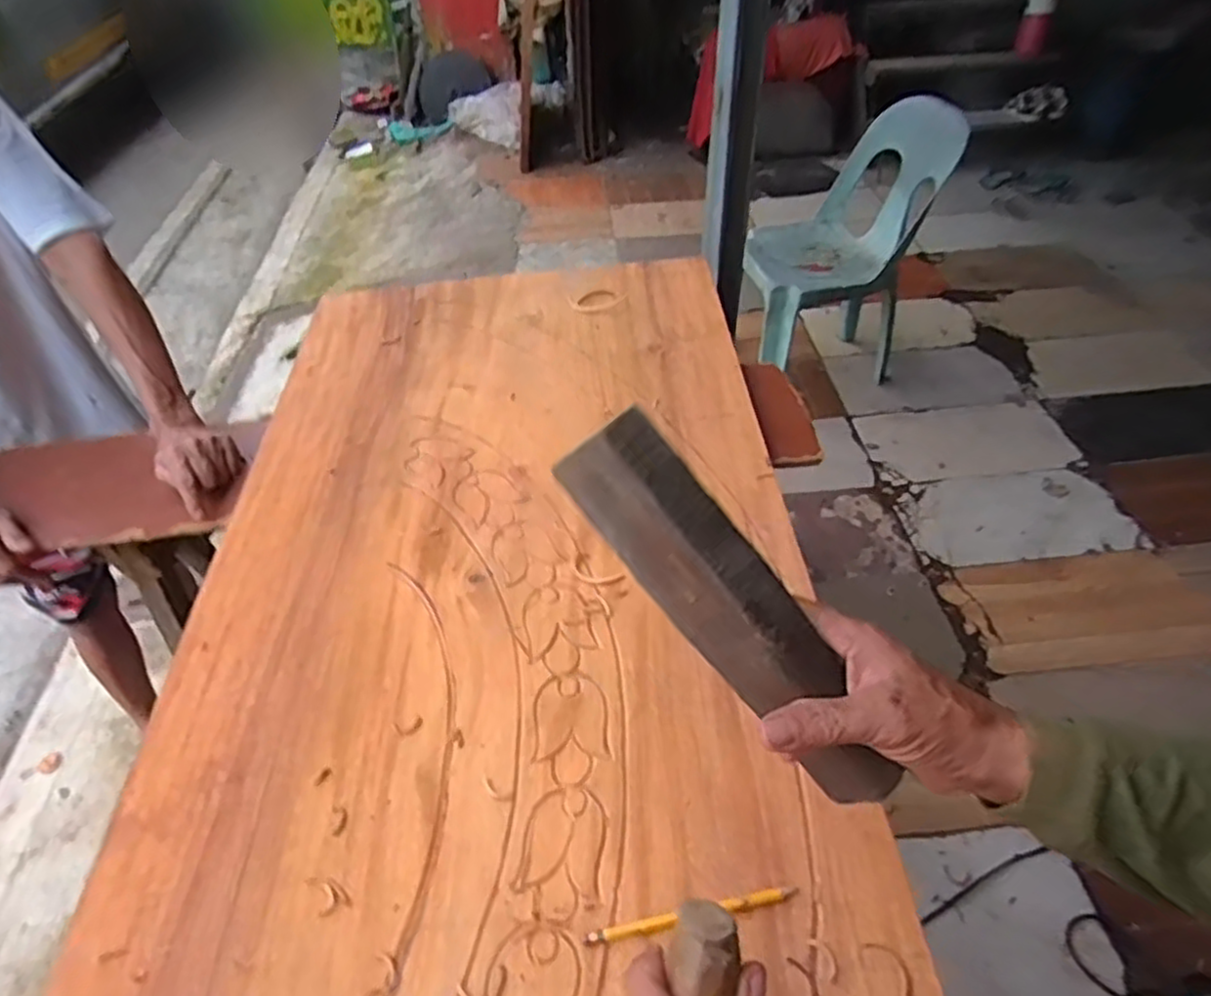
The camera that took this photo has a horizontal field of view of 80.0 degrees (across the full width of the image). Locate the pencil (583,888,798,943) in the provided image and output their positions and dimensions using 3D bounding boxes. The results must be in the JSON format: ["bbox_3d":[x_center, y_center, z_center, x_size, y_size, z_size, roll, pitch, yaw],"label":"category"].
[{"bbox_3d":[0.059,0.281,0.486,0.145,0.010,0.011,-10,45,-4],"label":"pencil"}]

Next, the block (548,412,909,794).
[{"bbox_3d":[0.074,0.066,0.416,0.050,0.052,0.258,-42,97,-31],"label":"block"}]

